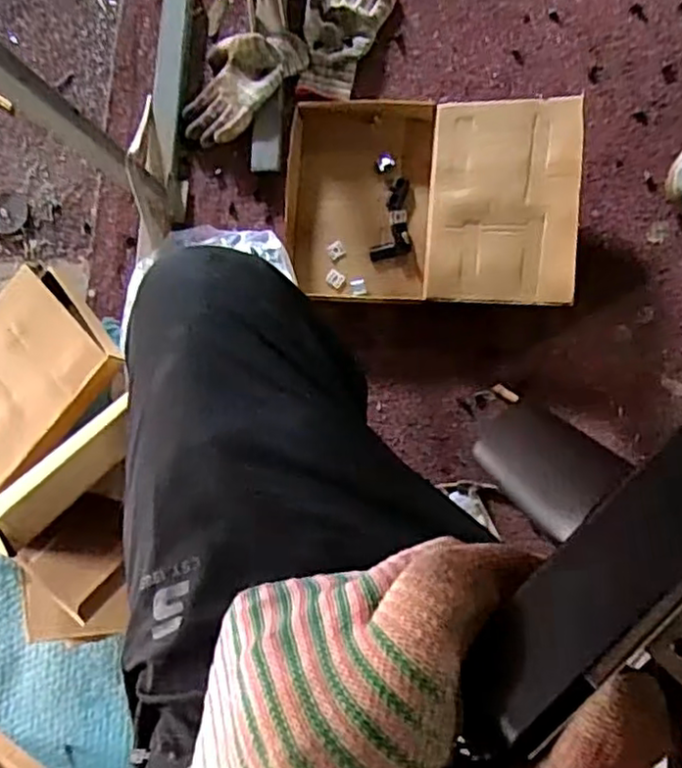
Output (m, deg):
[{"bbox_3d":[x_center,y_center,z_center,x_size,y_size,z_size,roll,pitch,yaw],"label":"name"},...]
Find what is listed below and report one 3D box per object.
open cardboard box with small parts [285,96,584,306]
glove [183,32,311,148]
[{"bbox_3d":[0.107,-0.235,0.864,0.360,0.086,0.258,3,87,9],"label":"open cardboard box with small parts"},{"bbox_3d":[-0.143,-0.418,0.929,0.110,0.031,0.191,45,94,9],"label":"glove"}]

